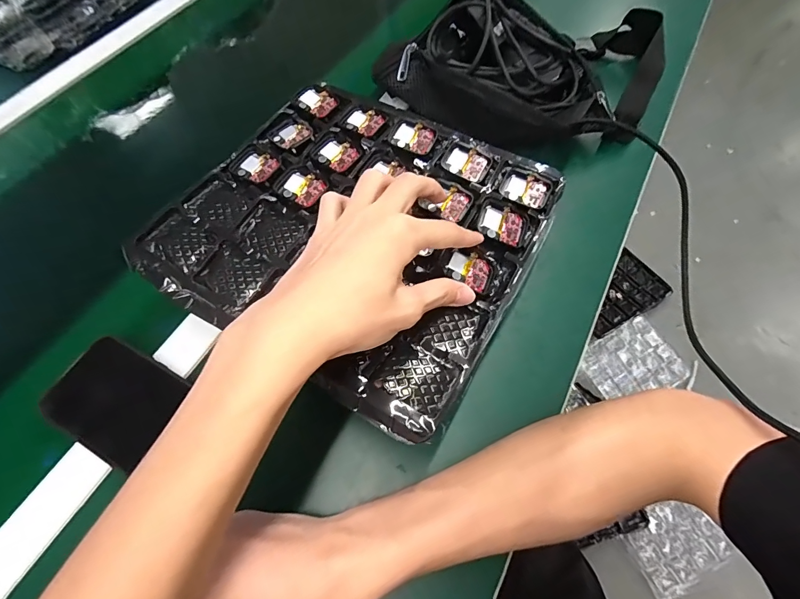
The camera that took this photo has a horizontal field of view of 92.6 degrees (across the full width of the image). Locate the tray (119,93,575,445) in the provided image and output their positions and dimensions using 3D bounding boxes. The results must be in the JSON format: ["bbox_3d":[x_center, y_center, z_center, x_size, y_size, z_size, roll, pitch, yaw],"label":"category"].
[{"bbox_3d":[-0.039,-0.069,0.329,0.288,0.018,0.264,27,66,14],"label":"tray"}]

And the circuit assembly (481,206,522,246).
[{"bbox_3d":[0.086,-0.063,0.324,0.032,0.009,0.030,13,63,7],"label":"circuit assembly"}]

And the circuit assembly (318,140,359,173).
[{"bbox_3d":[-0.059,-0.138,0.362,0.035,0.004,0.032,39,70,19],"label":"circuit assembly"}]

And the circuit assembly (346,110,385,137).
[{"bbox_3d":[-0.034,-0.178,0.383,0.035,0.004,0.032,25,65,13],"label":"circuit assembly"}]

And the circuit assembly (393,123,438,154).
[{"bbox_3d":[0.015,-0.155,0.366,0.038,0.005,0.031,20,64,11],"label":"circuit assembly"}]

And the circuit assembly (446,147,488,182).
[{"bbox_3d":[0.062,-0.126,0.354,0.035,0.008,0.031,25,66,13],"label":"circuit assembly"}]

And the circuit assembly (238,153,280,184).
[{"bbox_3d":[-0.134,-0.126,0.361,0.035,0.004,0.033,33,68,16],"label":"circuit assembly"}]

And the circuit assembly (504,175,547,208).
[{"bbox_3d":[0.112,-0.098,0.342,0.036,0.005,0.028,30,67,15],"label":"circuit assembly"}]

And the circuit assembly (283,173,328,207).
[{"bbox_3d":[-0.086,-0.101,0.346,0.035,0.005,0.030,35,68,17],"label":"circuit assembly"}]

